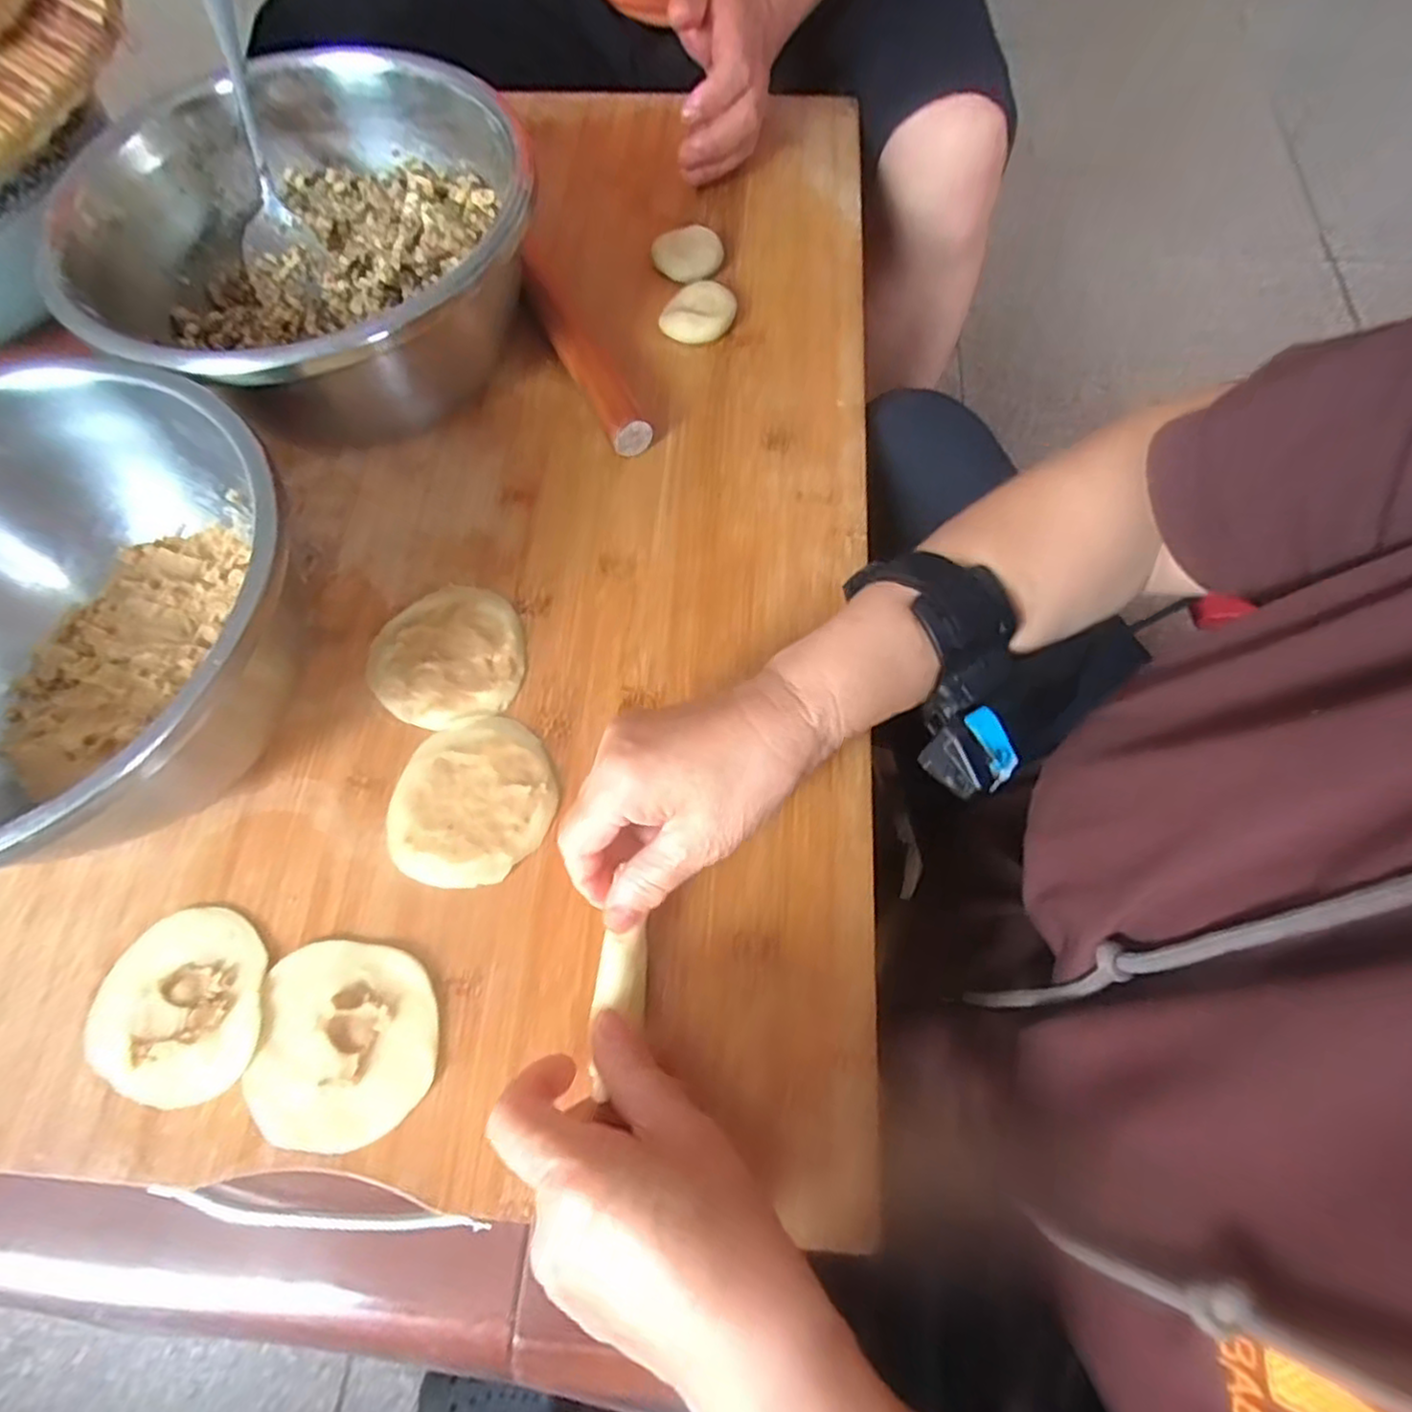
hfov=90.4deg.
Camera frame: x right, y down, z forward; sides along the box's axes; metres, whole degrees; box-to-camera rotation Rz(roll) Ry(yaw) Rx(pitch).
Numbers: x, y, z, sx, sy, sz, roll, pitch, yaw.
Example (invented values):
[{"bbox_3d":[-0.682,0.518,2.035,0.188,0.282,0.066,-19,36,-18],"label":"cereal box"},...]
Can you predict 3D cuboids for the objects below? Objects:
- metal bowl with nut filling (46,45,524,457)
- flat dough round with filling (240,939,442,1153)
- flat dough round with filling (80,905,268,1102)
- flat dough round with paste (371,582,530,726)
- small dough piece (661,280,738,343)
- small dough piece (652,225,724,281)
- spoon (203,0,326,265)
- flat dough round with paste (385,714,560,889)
[{"bbox_3d":[-0.231,-0.260,0.414,0.208,0.101,0.244,37,74,15],"label":"metal bowl with nut filling"},{"bbox_3d":[-0.153,0.142,0.295,0.077,0.009,0.077,-1,68,1],"label":"flat dough round with filling"},{"bbox_3d":[-0.228,0.128,0.302,0.070,0.010,0.076,-1,68,1],"label":"flat dough round with filling"},{"bbox_3d":[-0.135,-0.028,0.366,0.078,0.007,0.078,-1,68,1],"label":"flat dough round with paste"},{"bbox_3d":[-0.005,-0.252,0.449,0.047,0.014,0.041,-1,68,1],"label":"small dough piece"},{"bbox_3d":[-0.012,-0.306,0.471,0.040,0.015,0.042,-1,68,1],"label":"small dough piece"},{"bbox_3d":[-0.272,-0.358,0.411,0.042,0.017,0.170,-9,106,-2],"label":"spoon"},{"bbox_3d":[-0.111,0.045,0.335,0.074,0.005,0.081,-1,68,1],"label":"flat dough round with paste"}]

